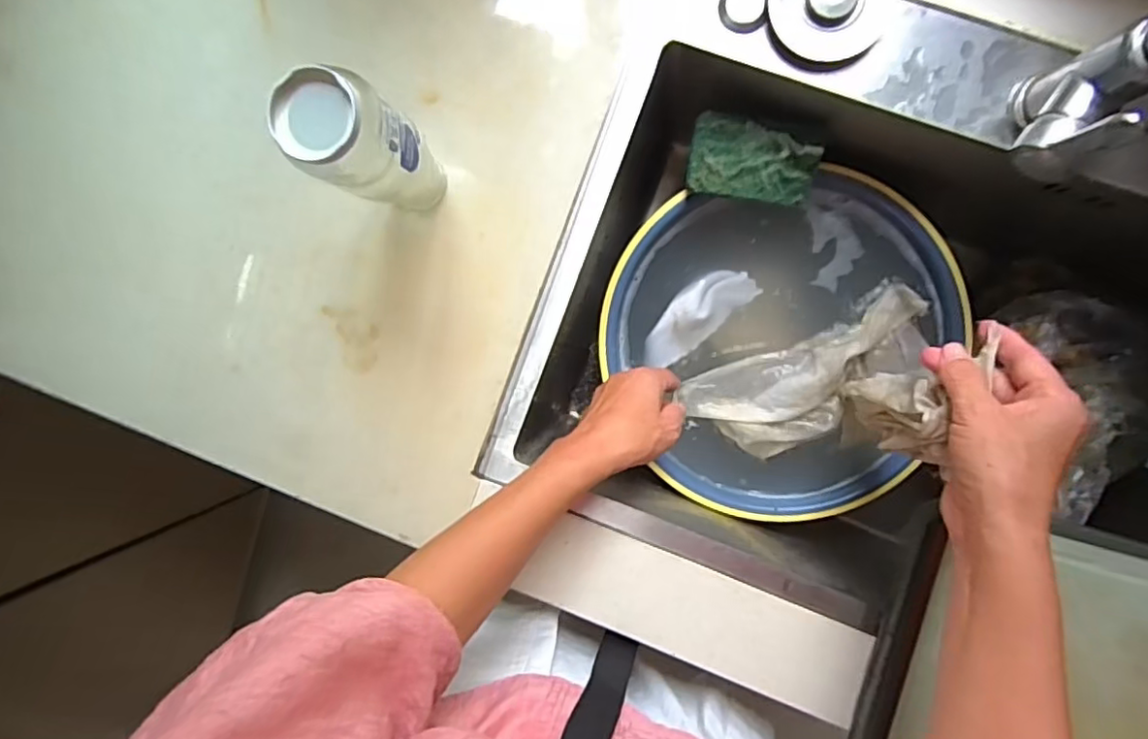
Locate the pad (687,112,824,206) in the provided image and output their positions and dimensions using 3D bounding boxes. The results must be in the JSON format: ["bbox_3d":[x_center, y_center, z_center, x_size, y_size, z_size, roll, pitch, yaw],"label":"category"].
[{"bbox_3d":[0.154,-0.179,0.528,0.108,0.009,0.063,10,117,3],"label":"pad"}]

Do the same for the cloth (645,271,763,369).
[{"bbox_3d":[0.116,-0.051,0.588,0.121,0.014,0.047,-42,89,8],"label":"cloth"}]

